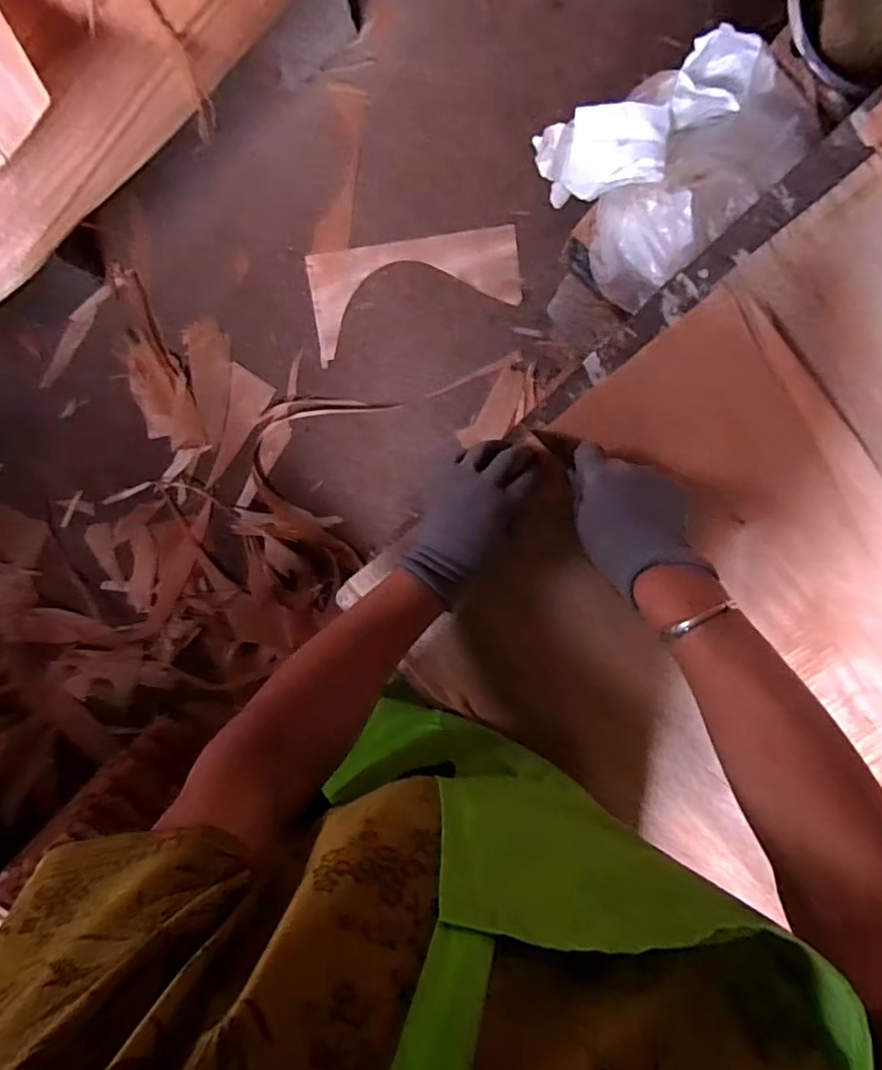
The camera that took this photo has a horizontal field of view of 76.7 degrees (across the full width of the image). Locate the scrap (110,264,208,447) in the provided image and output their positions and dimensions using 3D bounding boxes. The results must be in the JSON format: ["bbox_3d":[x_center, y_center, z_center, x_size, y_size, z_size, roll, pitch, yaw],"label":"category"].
[{"bbox_3d":[-0.665,-0.385,1.268,0.126,0.021,0.408,-20,99,3],"label":"scrap"}]

